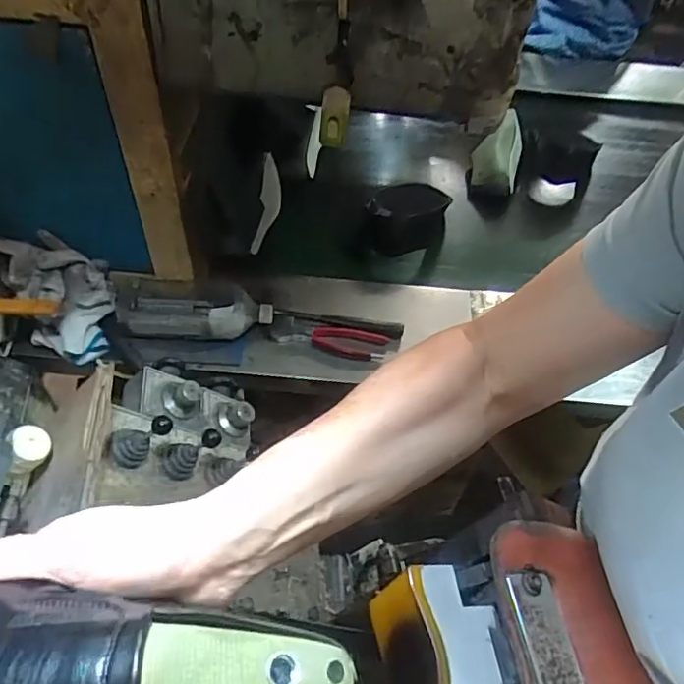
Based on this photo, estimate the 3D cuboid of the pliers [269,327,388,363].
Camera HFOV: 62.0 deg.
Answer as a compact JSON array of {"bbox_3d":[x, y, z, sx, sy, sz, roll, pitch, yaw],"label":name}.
[{"bbox_3d":[-0.016,-0.005,0.895,0.173,0.014,0.052,9,52,3],"label":"pliers"}]

